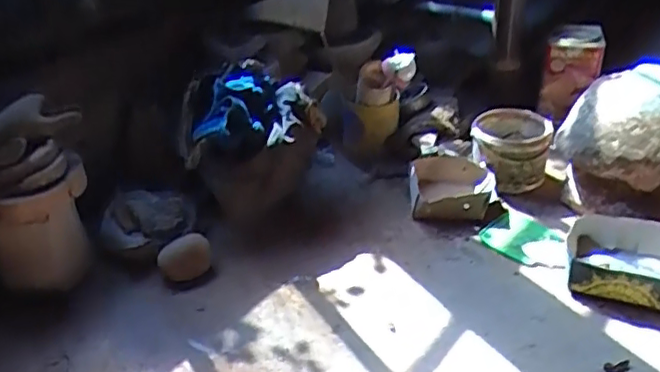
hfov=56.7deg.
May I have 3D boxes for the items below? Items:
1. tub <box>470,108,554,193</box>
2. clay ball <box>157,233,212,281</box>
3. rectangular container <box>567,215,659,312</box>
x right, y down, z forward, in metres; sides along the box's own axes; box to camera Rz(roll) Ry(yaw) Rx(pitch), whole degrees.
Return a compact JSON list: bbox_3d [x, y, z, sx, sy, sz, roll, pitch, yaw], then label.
[{"bbox_3d":[0.448,-0.091,1.526,0.187,0.143,0.217,2,33,11],"label":"tub"},{"bbox_3d":[-0.297,0.152,1.254,0.107,0.069,0.071,-13,33,-12],"label":"clay ball"},{"bbox_3d":[0.566,0.143,1.169,0.210,0.068,0.204,11,35,24],"label":"rectangular container"}]

